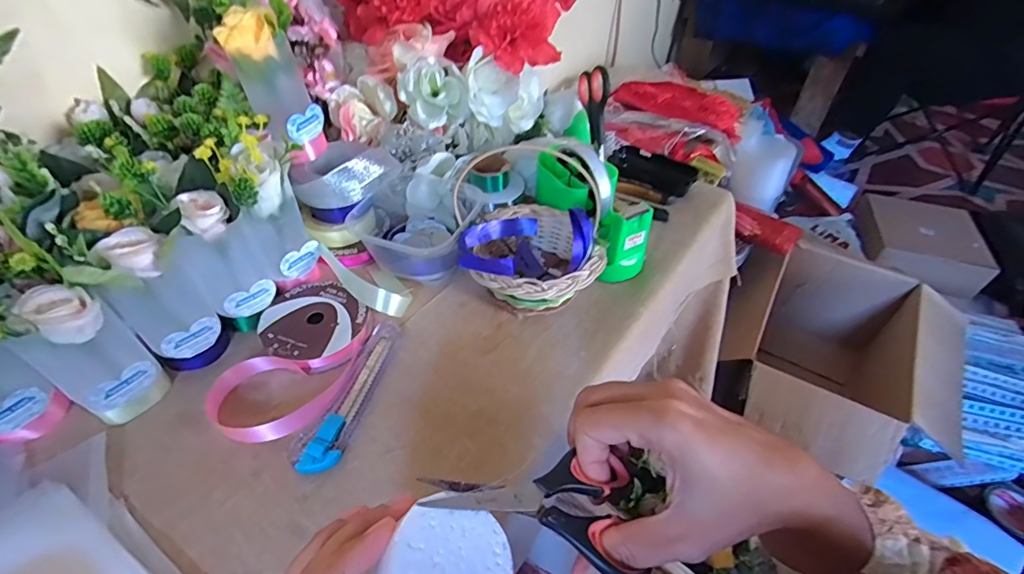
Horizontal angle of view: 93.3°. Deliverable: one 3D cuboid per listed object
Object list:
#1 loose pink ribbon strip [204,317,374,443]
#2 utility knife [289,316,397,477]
[{"bbox_3d":[-0.173,0.078,0.401,0.140,0.022,0.069,-22,54,-23],"label":"loose pink ribbon strip"},{"bbox_3d":[-0.131,0.086,0.403,0.038,0.011,0.143,16,46,14],"label":"utility knife"}]

